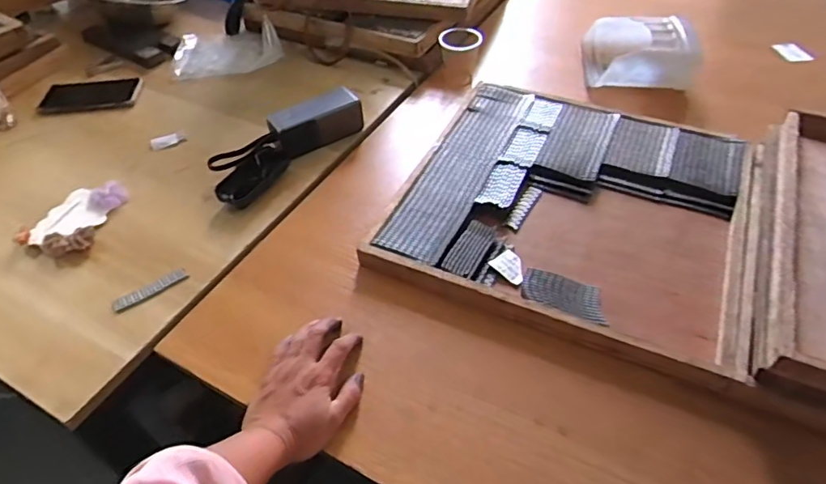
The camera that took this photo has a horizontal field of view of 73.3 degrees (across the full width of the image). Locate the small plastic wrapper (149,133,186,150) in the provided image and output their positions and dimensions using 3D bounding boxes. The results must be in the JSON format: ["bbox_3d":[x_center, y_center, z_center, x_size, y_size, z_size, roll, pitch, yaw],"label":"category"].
[{"bbox_3d":[-0.366,-0.153,0.829,0.048,0.009,0.021,-21,50,-16],"label":"small plastic wrapper"}]

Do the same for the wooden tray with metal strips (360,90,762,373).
[{"bbox_3d":[0.203,-0.059,0.695,0.390,0.031,0.384,18,51,18],"label":"wooden tray with metal strips"}]

